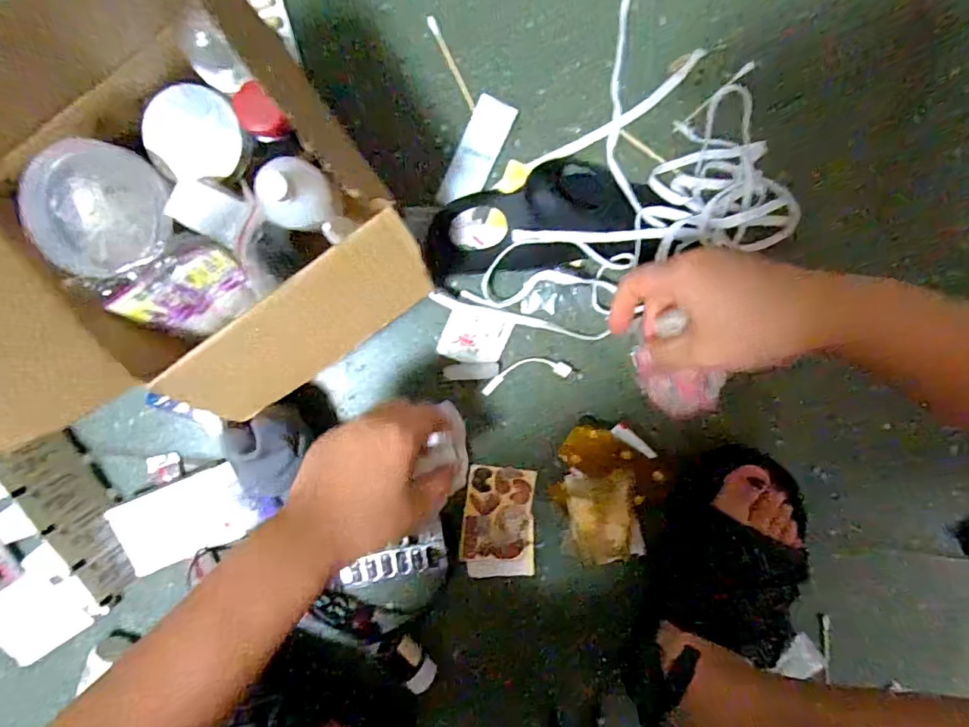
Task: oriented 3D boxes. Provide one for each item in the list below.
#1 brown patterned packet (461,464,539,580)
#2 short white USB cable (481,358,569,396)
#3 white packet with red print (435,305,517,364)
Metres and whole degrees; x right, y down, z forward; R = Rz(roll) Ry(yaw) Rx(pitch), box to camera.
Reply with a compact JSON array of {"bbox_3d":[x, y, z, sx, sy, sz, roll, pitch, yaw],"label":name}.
[{"bbox_3d":[0.014,0.140,0.453,0.063,0.004,0.097,5,96,-3],"label":"brown patterned packet"},{"bbox_3d":[0.035,0.008,0.438,0.076,0.004,0.022,-12,97,-1],"label":"short white USB cable"},{"bbox_3d":[-0.007,-0.022,0.429,0.053,0.009,0.044,16,96,-4],"label":"white packet with red print"}]

